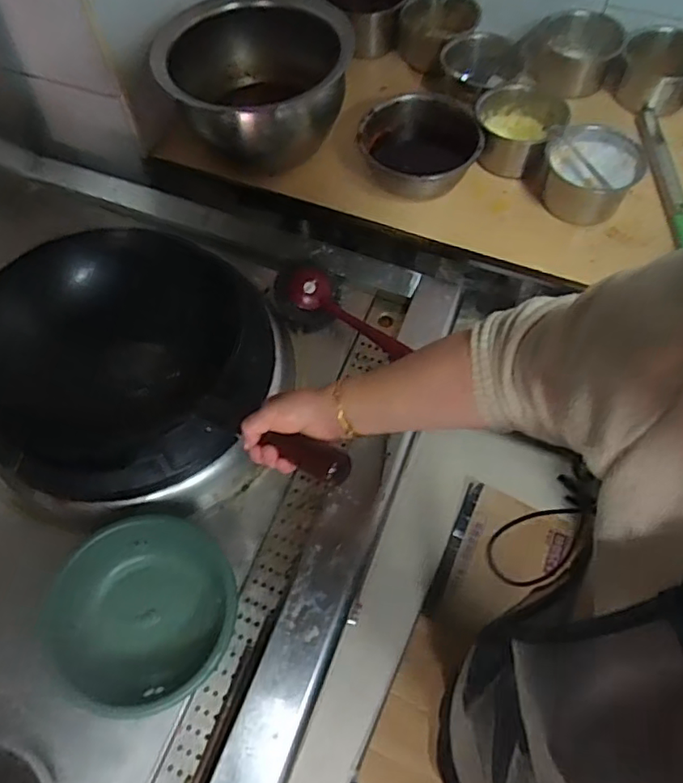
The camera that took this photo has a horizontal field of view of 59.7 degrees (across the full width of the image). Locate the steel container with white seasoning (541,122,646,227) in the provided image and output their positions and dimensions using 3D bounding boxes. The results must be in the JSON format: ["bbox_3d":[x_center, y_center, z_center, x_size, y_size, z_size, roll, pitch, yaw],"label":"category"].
[{"bbox_3d":[0.353,-0.313,0.852,0.121,0.071,0.123,15,62,10],"label":"steel container with white seasoning"}]

